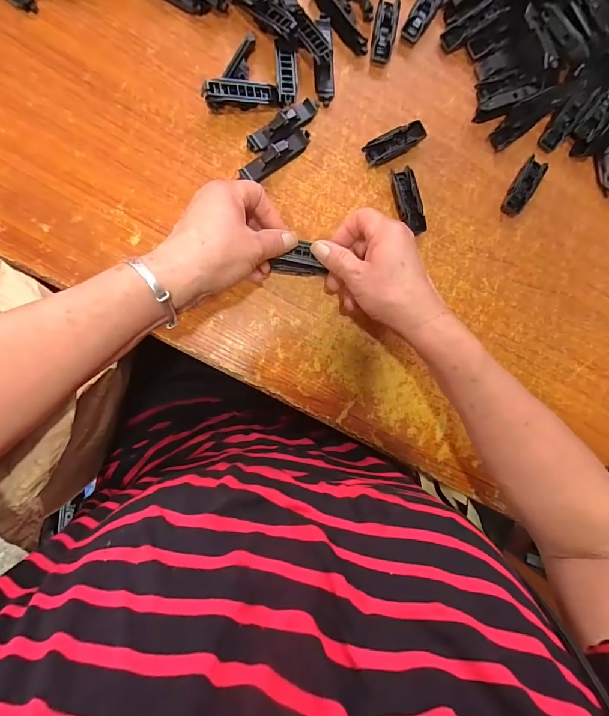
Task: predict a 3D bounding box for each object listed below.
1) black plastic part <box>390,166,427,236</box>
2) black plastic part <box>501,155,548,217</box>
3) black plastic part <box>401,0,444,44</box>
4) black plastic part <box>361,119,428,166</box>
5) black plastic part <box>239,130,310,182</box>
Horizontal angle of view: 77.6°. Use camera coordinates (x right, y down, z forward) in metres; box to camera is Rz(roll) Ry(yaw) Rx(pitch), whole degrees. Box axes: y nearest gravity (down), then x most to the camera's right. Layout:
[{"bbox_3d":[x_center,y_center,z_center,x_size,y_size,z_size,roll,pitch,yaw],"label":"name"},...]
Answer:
[{"bbox_3d":[0.105,-0.159,0.383,0.022,0.014,0.065,-14,93,-7],"label":"black plastic part"},{"bbox_3d":[0.232,-0.182,0.400,0.024,0.012,0.064,35,86,-7],"label":"black plastic part"},{"bbox_3d":[0.121,-0.351,0.384,0.020,0.010,0.060,32,87,-7],"label":"black plastic part"},{"bbox_3d":[0.091,-0.217,0.383,0.066,0.013,0.024,-30,94,-6],"label":"black plastic part"},{"bbox_3d":[-0.026,-0.196,0.364,0.076,0.020,0.019,-34,95,-6],"label":"black plastic part"}]

